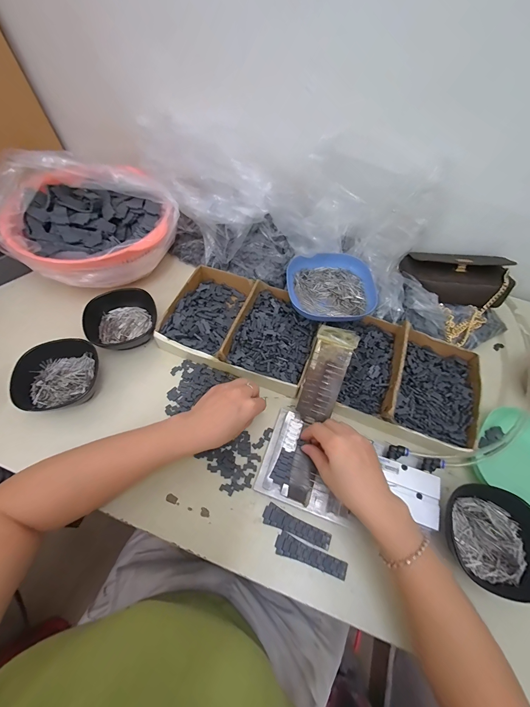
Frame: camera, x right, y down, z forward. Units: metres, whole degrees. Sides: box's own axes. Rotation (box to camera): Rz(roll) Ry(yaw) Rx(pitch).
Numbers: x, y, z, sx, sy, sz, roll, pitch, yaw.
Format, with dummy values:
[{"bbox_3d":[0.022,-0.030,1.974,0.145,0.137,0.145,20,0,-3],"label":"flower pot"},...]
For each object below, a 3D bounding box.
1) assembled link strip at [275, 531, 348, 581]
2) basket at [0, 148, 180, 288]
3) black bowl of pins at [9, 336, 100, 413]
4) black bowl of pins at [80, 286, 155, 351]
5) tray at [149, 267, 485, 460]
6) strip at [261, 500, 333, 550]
[{"bbox_3d":[0.055,0.243,0.350,0.085,0.004,0.022,20,60,9],"label":"assembled link strip"},{"bbox_3d":[-0.298,-0.216,0.494,0.255,0.126,0.233,34,63,16],"label":"basket"},{"bbox_3d":[-0.298,0.033,0.434,0.097,0.053,0.105,1,59,-2],"label":"black bowl of pins"},{"bbox_3d":[-0.235,-0.053,0.486,0.110,0.047,0.105,-15,61,-12],"label":"black bowl of pins"},{"bbox_3d":[0.081,-0.013,0.464,0.486,0.043,0.185,19,60,8],"label":"tray"},{"bbox_3d":[0.039,0.216,0.366,0.085,0.004,0.022,20,60,9],"label":"strip"}]

